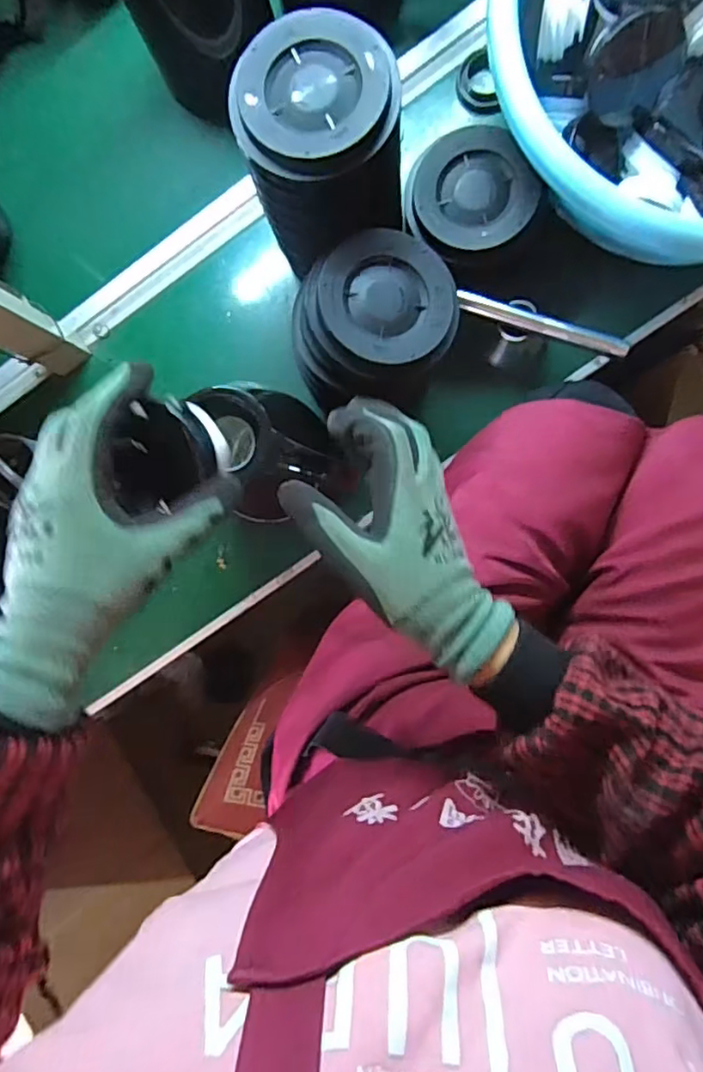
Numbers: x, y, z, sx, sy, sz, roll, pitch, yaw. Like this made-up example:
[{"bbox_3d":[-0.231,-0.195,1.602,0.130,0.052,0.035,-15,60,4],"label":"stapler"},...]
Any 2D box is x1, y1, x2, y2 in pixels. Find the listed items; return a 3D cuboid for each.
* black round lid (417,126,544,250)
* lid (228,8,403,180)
[{"bbox_3d":[0.102,-0.292,0.504,0.090,0.024,0.097,0,89,7],"label":"black round lid"},{"bbox_3d":[-0.027,-0.303,0.413,0.107,0.018,0.107,0,89,7],"label":"lid"}]

